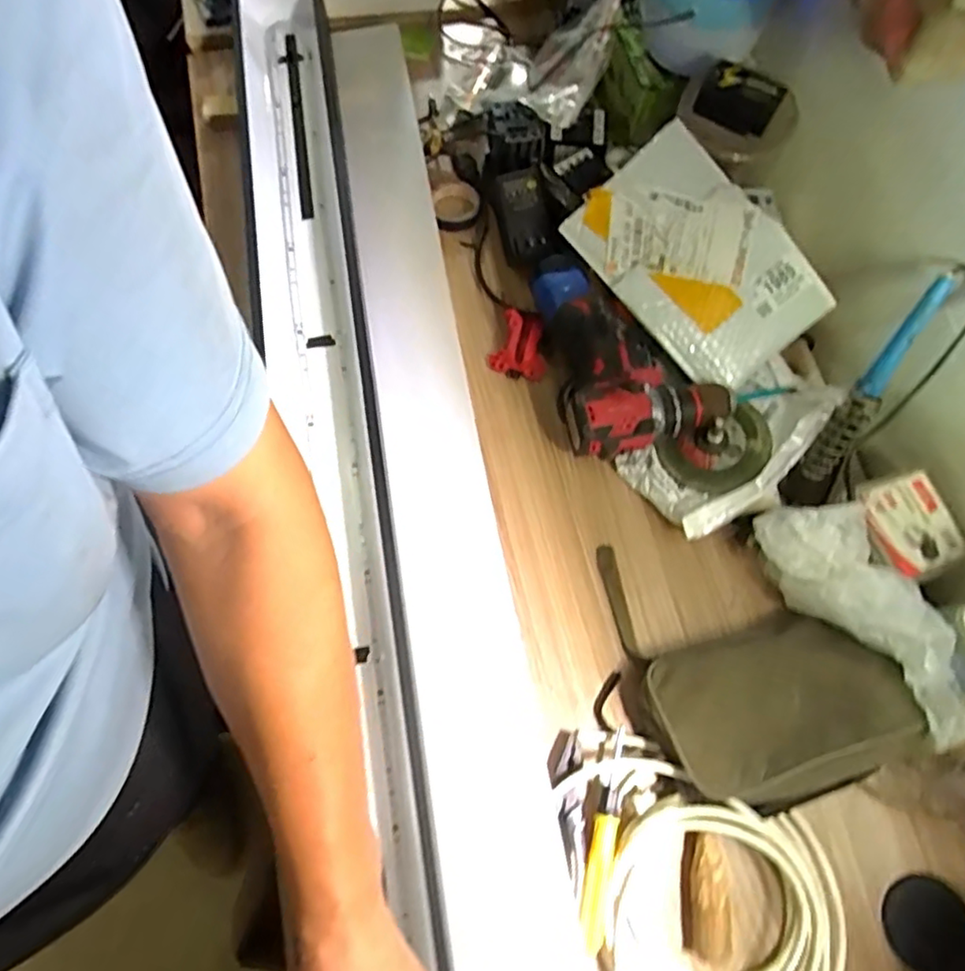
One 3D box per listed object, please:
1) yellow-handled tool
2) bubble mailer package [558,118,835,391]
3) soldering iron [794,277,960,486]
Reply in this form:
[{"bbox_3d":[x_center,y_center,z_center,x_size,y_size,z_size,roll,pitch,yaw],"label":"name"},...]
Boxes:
[{"bbox_3d":[0.094,0.275,0.495,0.019,0.020,0.154,11,71,1],"label":"yellow-handled tool"},{"bbox_3d":[0.200,-0.208,0.588,0.147,0.026,0.226,-41,91,4],"label":"bubble mailer package"},{"bbox_3d":[0.333,-0.085,0.535,0.023,0.025,0.189,26,117,6],"label":"soldering iron"}]

